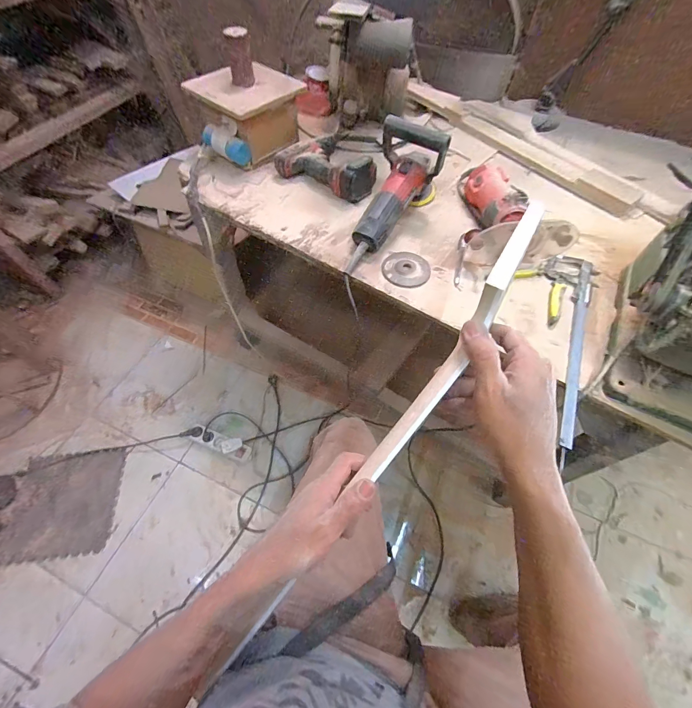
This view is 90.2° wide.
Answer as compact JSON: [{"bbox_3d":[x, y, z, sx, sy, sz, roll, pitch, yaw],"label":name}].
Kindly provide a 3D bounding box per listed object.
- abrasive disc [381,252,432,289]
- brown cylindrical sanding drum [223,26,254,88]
[{"bbox_3d":[0.114,-0.160,0.652,0.088,0.011,0.094,1,50,-1],"label":"abrasive disc"},{"bbox_3d":[-0.228,-0.635,0.740,0.051,0.096,0.041,-8,51,-9],"label":"brown cylindrical sanding drum"}]

